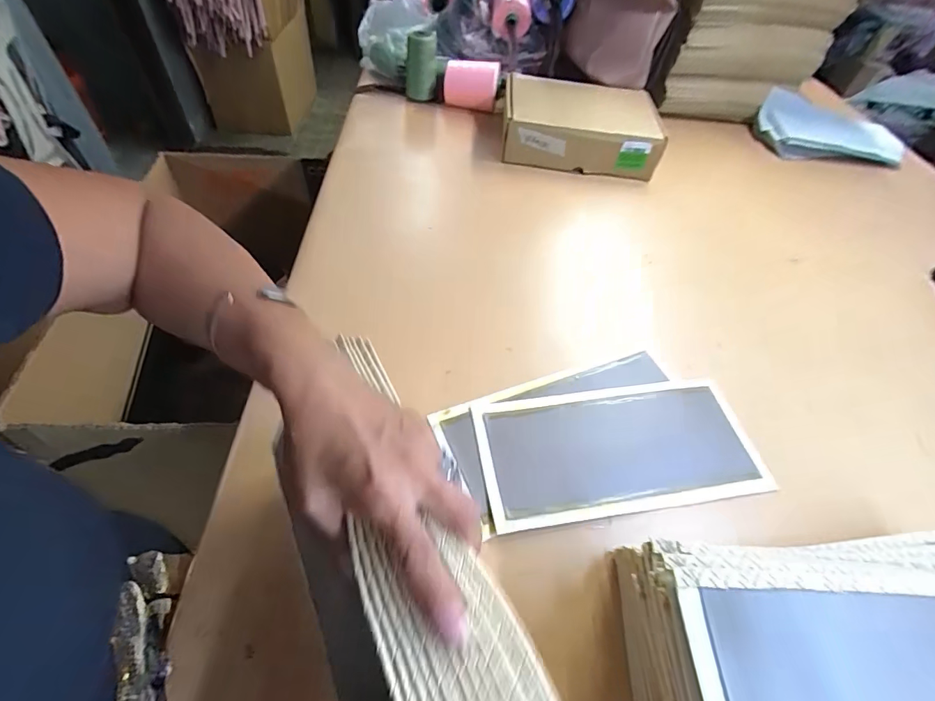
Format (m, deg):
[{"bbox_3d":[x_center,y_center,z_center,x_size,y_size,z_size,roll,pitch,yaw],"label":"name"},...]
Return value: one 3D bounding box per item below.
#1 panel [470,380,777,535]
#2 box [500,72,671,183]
[{"bbox_3d":[0.155,0.097,0.435,0.284,0.011,0.128,-5,54,-9],"label":"panel"},{"bbox_3d":[0.207,-0.430,0.818,0.275,0.082,0.243,8,53,1],"label":"box"}]

